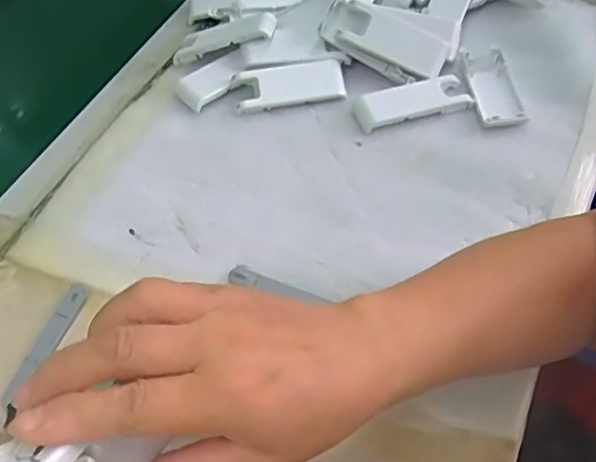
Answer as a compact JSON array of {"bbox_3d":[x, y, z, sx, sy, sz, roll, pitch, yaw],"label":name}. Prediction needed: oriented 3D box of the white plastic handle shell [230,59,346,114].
[{"bbox_3d":[-0.009,-0.134,0.558,0.099,0.008,0.040,-9,81,-1],"label":"white plastic handle shell"}]

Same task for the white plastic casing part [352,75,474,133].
[{"bbox_3d":[0.101,-0.116,0.544,0.100,0.013,0.041,-16,54,-9],"label":"white plastic casing part"}]

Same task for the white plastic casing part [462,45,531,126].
[{"bbox_3d":[0.175,-0.132,0.548,0.037,0.015,0.099,-4,53,0],"label":"white plastic casing part"}]

